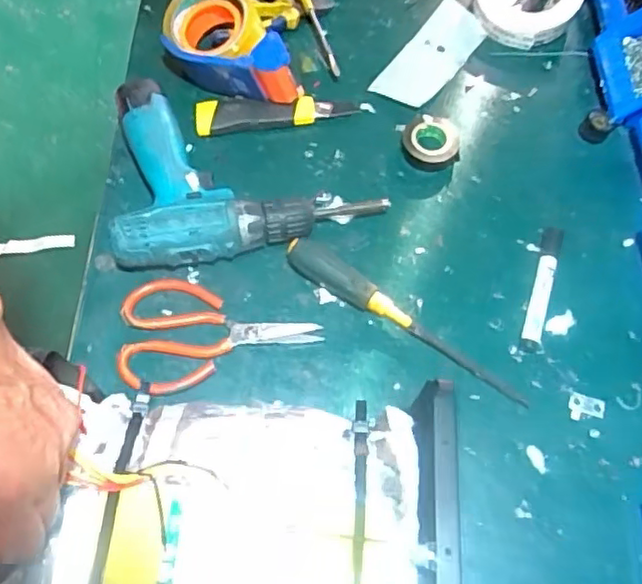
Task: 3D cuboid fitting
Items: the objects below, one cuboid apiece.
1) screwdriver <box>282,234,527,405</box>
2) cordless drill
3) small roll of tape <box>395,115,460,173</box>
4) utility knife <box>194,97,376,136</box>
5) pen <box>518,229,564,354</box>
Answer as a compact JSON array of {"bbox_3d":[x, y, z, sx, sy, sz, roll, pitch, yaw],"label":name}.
[{"bbox_3d":[0.076,0.023,0.581,0.251,0.031,0.027,31,68,12],"label":"screwdriver"},{"bbox_3d":[-0.070,-0.118,0.628,0.257,0.058,0.193,-3,65,-3],"label":"cordless drill"},{"bbox_3d":[0.116,-0.160,0.678,0.060,0.023,0.068,-5,65,-4],"label":"small roll of tape"},{"bbox_3d":[-0.038,-0.195,0.683,0.189,0.030,0.034,-9,66,-6],"label":"utility knife"},{"bbox_3d":[0.213,-0.007,0.609,0.019,0.014,0.134,17,66,7],"label":"pen"}]

